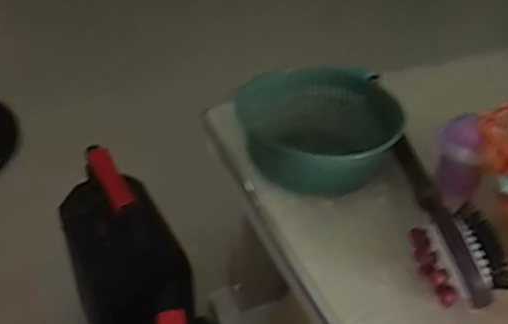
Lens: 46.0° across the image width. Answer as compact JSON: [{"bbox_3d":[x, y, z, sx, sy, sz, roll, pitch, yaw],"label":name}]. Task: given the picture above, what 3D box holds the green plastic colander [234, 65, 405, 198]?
[{"bbox_3d":[0.064,-0.025,0.622,0.145,0.092,0.125,-3,38,-8],"label":"green plastic colander"}]

